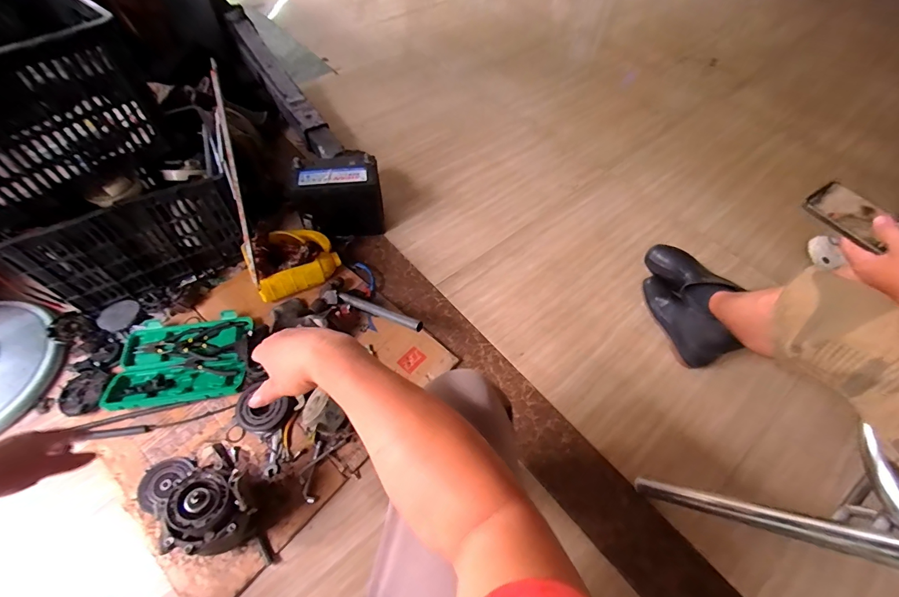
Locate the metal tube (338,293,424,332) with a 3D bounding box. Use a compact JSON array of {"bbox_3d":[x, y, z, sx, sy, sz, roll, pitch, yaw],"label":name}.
[{"bbox_3d":[-0.170,0.030,0.957,0.252,0.025,0.029,18,56,29],"label":"metal tube"}]

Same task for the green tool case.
[{"bbox_3d":[-0.628,0.140,0.931,0.294,0.033,0.223,-8,58,-8],"label":"green tool case"}]

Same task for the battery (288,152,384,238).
[{"bbox_3d":[-0.321,-0.283,1.159,0.237,0.229,0.146,-10,57,-9],"label":"battery"}]

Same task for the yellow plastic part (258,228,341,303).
[{"bbox_3d":[-0.417,-0.104,1.051,0.216,0.094,0.181,-23,59,-17],"label":"yellow plastic part"}]

